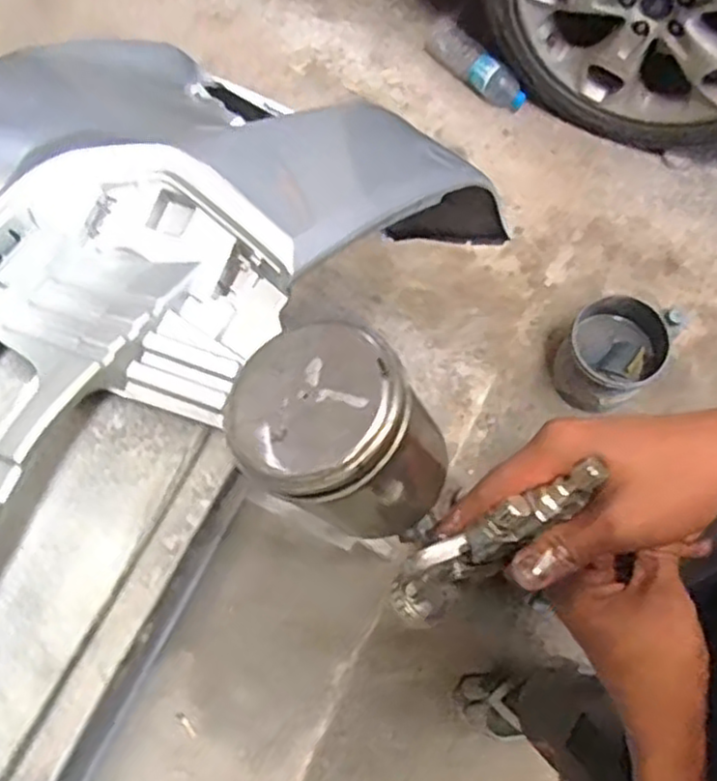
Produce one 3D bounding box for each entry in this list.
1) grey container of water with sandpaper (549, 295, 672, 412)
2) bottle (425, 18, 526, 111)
[{"bbox_3d":[0.471,-0.068,1.368,0.182,0.188,0.170,-1,72,3],"label":"grey container of water with sandpaper"},{"bbox_3d":[0.264,-0.726,1.608,0.070,0.075,0.260,-44,76,-11],"label":"bottle"}]

